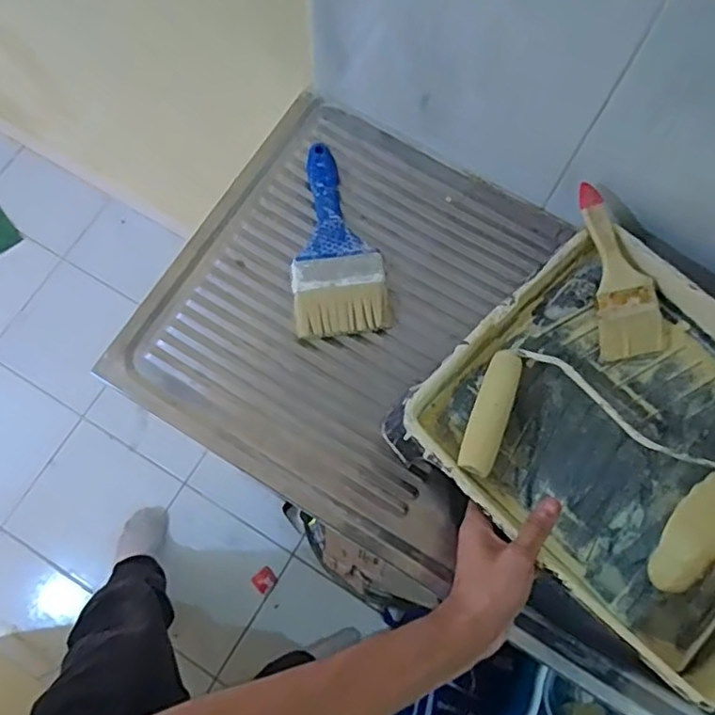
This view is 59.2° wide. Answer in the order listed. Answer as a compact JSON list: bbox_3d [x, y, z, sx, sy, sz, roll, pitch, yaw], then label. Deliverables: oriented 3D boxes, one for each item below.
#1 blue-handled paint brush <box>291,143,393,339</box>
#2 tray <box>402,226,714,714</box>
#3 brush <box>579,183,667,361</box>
[{"bbox_3d":[-0.026,-0.127,0.665,0.094,0.020,0.211,-9,72,3],"label":"blue-handled paint brush"},{"bbox_3d":[0.250,0.075,0.558,0.329,0.079,0.279,44,81,10],"label":"tray"},{"bbox_3d":[0.239,-0.080,0.588,0.061,0.011,0.163,-18,93,-3],"label":"brush"}]

